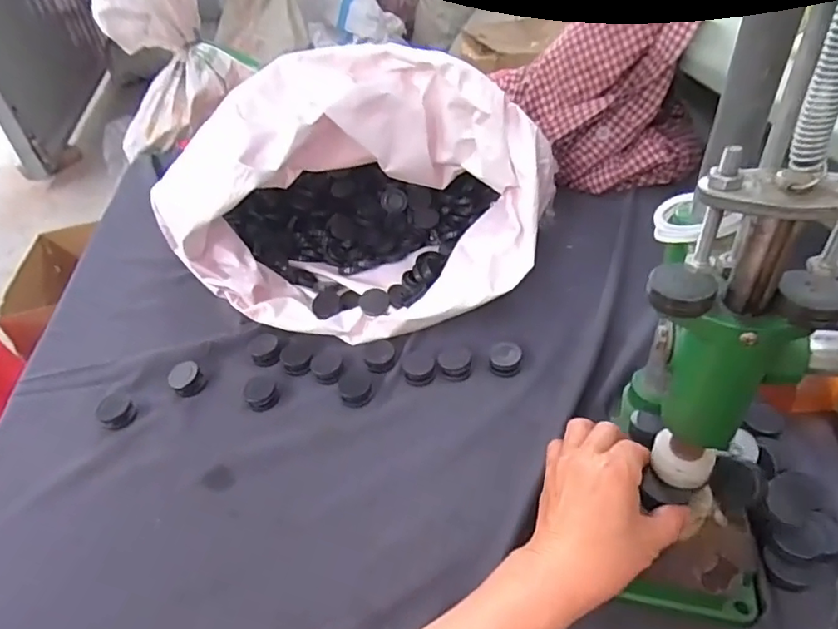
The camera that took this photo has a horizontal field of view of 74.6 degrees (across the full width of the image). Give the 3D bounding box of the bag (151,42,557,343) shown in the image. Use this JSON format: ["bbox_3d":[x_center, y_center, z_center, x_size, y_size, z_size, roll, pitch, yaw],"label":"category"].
[{"bbox_3d":[-0.069,-0.144,0.625,0.400,0.242,0.250,2,42,8],"label":"bag"}]

